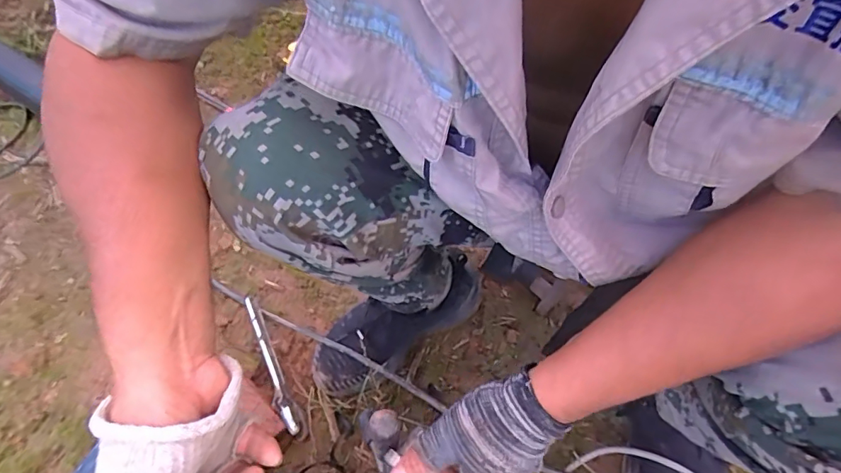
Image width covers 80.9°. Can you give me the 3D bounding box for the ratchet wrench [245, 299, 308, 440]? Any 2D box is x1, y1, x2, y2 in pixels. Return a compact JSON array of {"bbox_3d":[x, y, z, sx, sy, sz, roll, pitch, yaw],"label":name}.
[{"bbox_3d":[-0.213,0.176,0.702,0.024,0.027,0.242,-28,60,-12],"label":"ratchet wrench"}]

